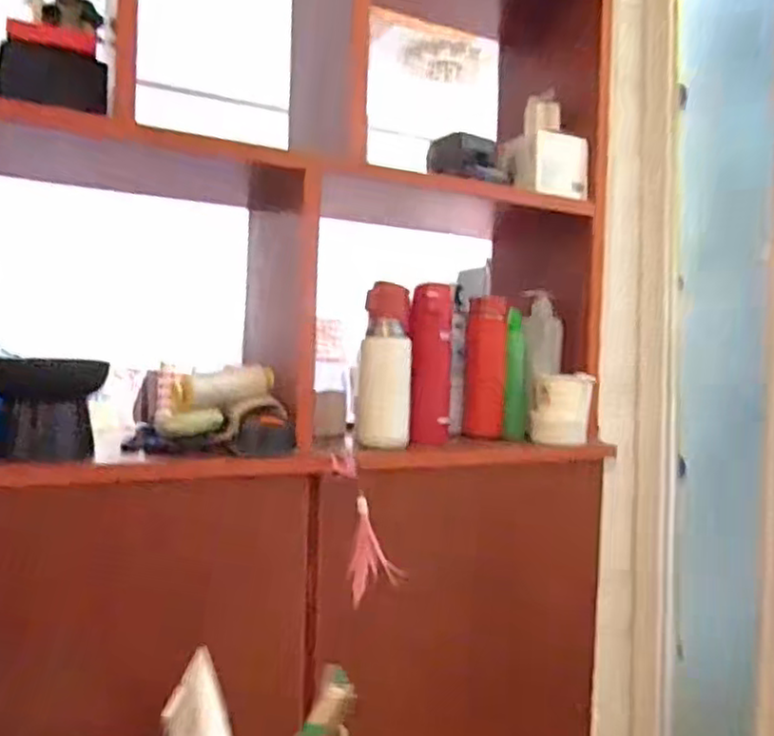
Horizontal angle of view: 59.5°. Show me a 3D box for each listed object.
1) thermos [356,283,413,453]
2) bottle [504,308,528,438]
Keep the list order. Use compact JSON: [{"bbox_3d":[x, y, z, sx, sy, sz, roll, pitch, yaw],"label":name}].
[{"bbox_3d":[-0.002,-0.005,0.980,0.072,0.233,0.088,2,1,-1],"label":"thermos"},{"bbox_3d":[0.221,0.010,1.157,0.038,0.217,0.047,3,1,7],"label":"bottle"}]

